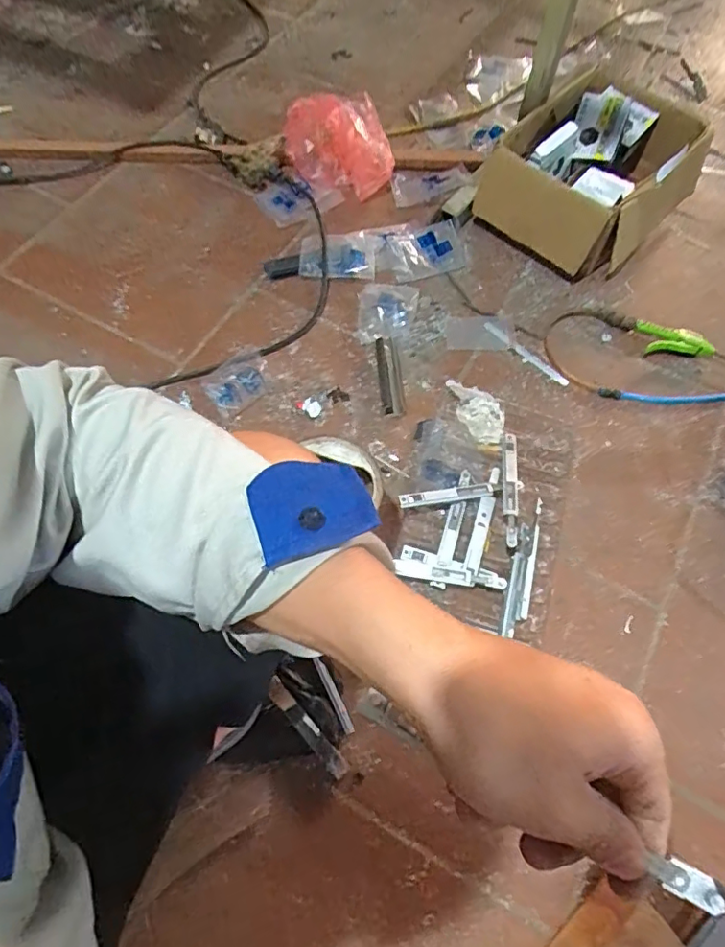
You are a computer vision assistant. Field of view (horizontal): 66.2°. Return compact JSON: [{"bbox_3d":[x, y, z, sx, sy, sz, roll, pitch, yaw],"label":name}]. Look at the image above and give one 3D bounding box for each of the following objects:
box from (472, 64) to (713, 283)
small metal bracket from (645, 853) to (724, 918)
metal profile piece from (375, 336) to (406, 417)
[{"bbox_3d":[0.419,-0.557,1.019,0.292,0.162,0.352,41,69,16],"label":"box"},{"bbox_3d":[0.144,0.182,0.246,0.031,0.006,0.013,24,65,13],"label":"small metal bracket"},{"bbox_3d":[0.045,-0.159,0.908,0.034,0.019,0.147,-4,63,-4],"label":"metal profile piece"}]

